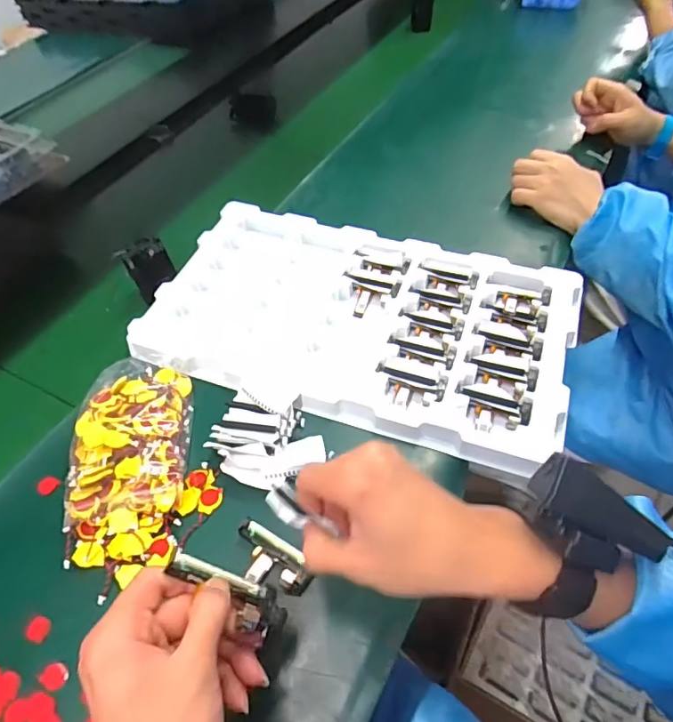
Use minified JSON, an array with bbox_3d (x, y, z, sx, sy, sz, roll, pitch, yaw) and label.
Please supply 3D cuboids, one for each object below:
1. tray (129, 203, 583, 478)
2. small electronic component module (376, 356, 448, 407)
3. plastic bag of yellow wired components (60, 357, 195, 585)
[{"bbox_3d":[0.023,-0.048,0.542,0.434,0.030,0.263,14,56,14],"label":"tray"},{"bbox_3d":[0.070,0.022,0.483,0.068,0.011,0.047,19,58,17],"label":"small electronic component module"},{"bbox_3d":[-0.181,0.083,0.439,0.093,0.030,0.183,-7,54,-1],"label":"plastic bag of yellow wired components"}]

